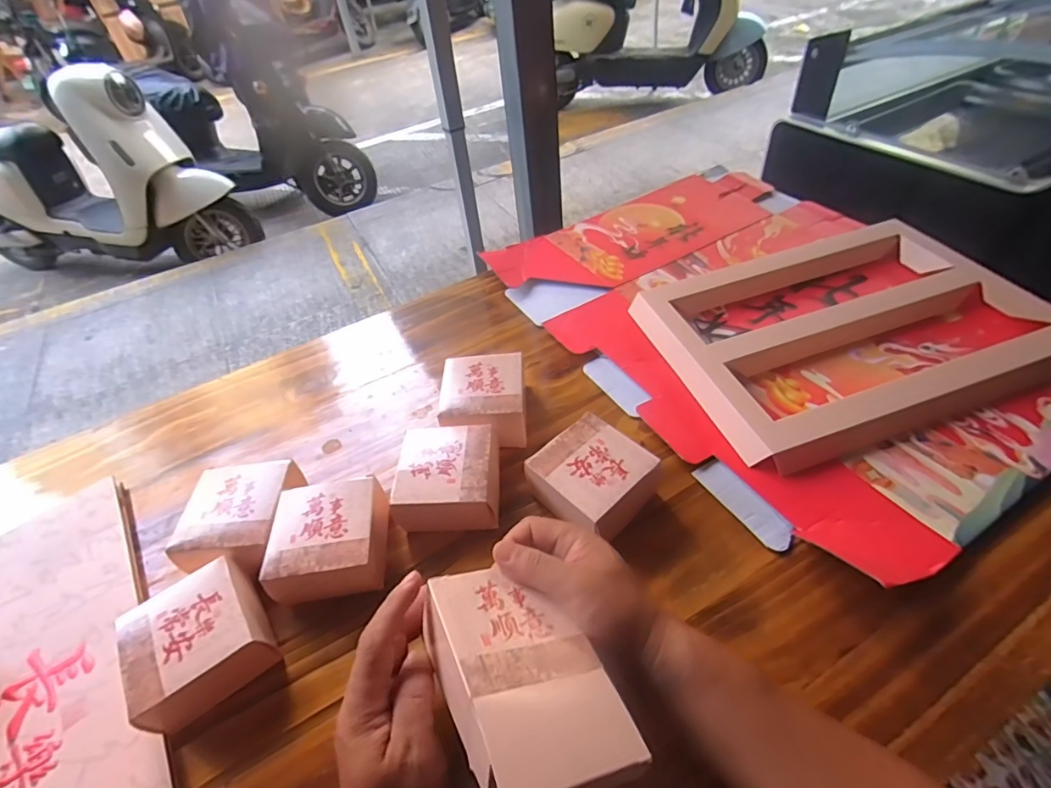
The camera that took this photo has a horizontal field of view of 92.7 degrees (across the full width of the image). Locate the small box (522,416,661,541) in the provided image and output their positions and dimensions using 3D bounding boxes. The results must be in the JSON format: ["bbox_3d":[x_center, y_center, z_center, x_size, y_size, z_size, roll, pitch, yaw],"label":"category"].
[{"bbox_3d":[0.058,0.076,0.451,0.087,0.050,0.084,-37,54,-25],"label":"small box"}]

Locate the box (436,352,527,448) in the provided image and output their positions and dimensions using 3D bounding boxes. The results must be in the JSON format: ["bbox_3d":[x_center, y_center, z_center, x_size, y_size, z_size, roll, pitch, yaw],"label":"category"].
[{"bbox_3d":[-0.041,0.010,0.528,0.084,0.054,0.094,-3,48,5],"label":"box"}]

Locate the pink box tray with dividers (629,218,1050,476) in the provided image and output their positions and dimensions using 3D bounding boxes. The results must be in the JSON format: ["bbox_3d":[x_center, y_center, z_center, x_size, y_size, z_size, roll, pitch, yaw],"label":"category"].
[{"bbox_3d":[0.349,-0.089,0.567,0.389,0.029,0.302,-17,48,-8],"label":"pink box tray with dividers"}]

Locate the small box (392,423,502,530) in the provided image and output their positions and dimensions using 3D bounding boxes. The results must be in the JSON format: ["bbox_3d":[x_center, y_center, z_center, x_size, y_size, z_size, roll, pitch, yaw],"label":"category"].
[{"bbox_3d":[-0.069,0.080,0.468,0.090,0.056,0.088,-2,48,5],"label":"small box"}]

